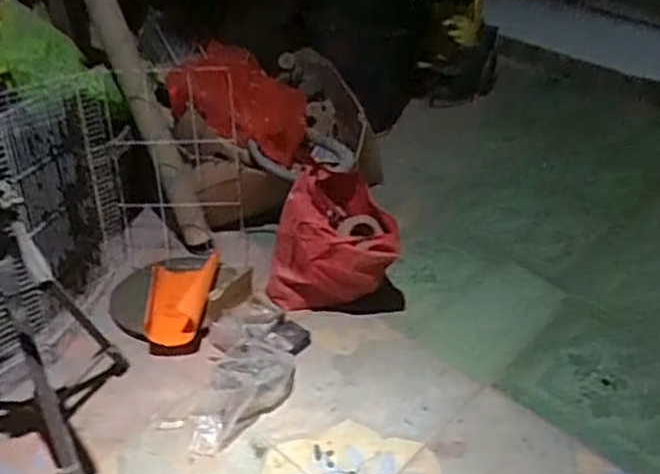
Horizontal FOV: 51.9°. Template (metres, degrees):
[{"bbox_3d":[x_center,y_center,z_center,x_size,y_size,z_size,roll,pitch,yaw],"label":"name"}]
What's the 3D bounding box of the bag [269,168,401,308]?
[{"bbox_3d":[0.012,0.008,1.489,0.270,0.285,0.171,8,38,5],"label":"bag"}]

